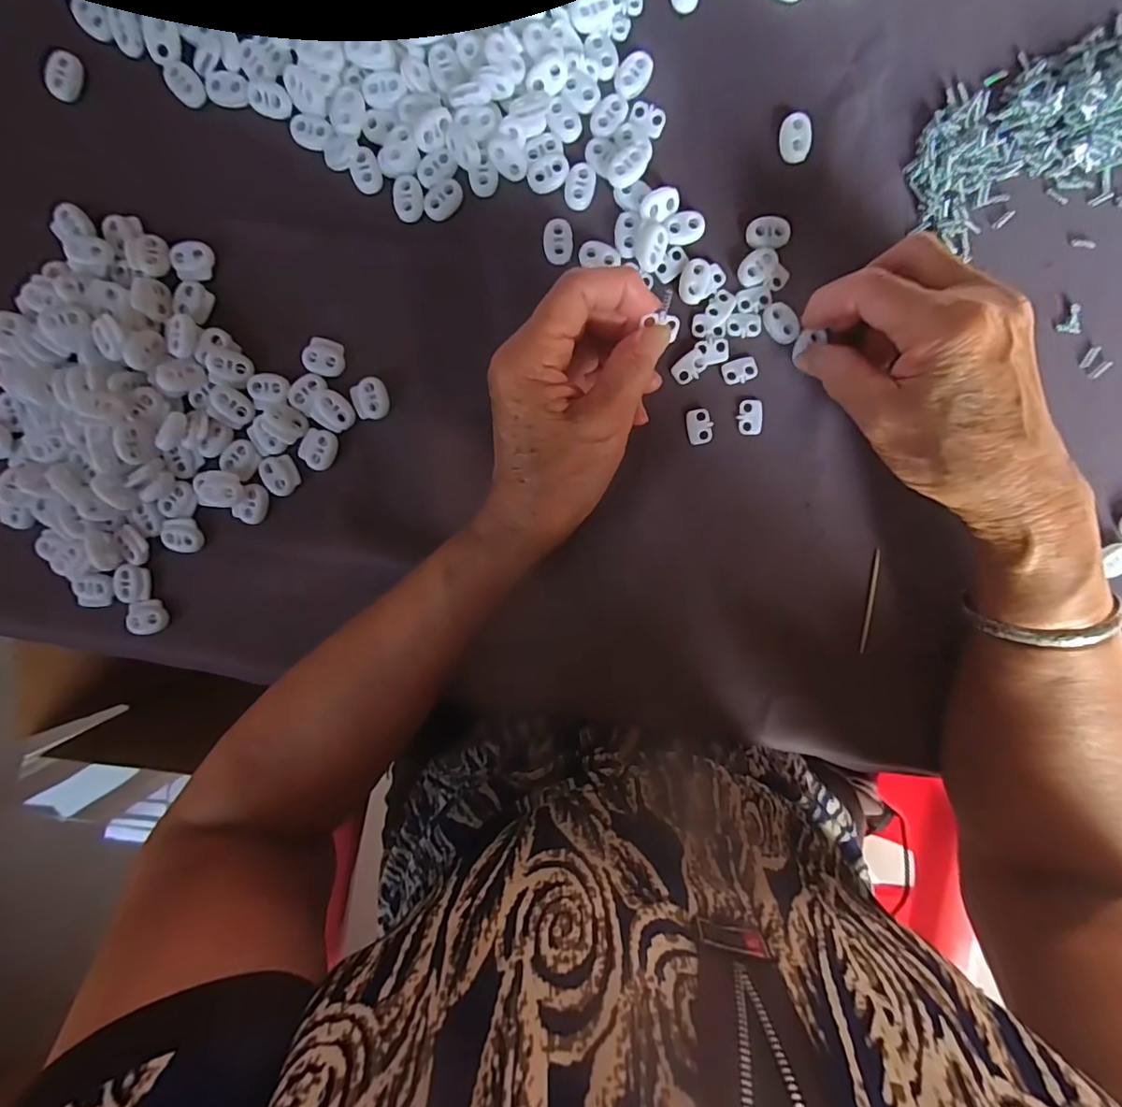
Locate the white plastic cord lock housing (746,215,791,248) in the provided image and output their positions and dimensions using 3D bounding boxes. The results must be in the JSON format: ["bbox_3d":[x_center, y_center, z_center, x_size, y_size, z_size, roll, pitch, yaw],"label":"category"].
[{"bbox_3d":[0.110,-0.170,0.278,0.022,0.004,0.015,2,95,0],"label":"white plastic cord lock housing"}]

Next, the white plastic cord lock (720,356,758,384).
[{"bbox_3d":[0.098,-0.100,0.285,0.019,0.004,0.012,-16,95,2],"label":"white plastic cord lock"}]

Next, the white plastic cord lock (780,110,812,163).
[{"bbox_3d":[0.122,-0.217,0.274,0.015,0.005,0.023,-7,95,1],"label":"white plastic cord lock"}]

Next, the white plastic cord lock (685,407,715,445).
[{"bbox_3d":[0.077,-0.070,0.289,0.014,0.004,0.019,-10,95,1],"label":"white plastic cord lock"}]

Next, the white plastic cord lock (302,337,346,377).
[{"bbox_3d":[-0.129,-0.107,0.286,0.021,0.004,0.019,13,95,-1],"label":"white plastic cord lock"}]

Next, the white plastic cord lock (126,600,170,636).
[{"bbox_3d":[-0.238,0.037,0.302,0.020,0.005,0.019,-1,95,0],"label":"white plastic cord lock"}]

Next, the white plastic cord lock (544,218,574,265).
[{"bbox_3d":[-0.001,-0.166,0.278,0.015,0.004,0.022,-11,95,1],"label":"white plastic cord lock"}]

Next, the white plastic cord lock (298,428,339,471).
[{"bbox_3d":[-0.135,-0.058,0.290,0.018,0.004,0.022,25,95,-2],"label":"white plastic cord lock"}]

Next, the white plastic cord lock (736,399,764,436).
[{"bbox_3d":[0.105,-0.075,0.289,0.014,0.004,0.020,-2,95,0],"label":"white plastic cord lock"}]

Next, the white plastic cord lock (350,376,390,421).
[{"bbox_3d":[-0.105,-0.085,0.289,0.019,0.004,0.021,-12,95,1],"label":"white plastic cord lock"}]

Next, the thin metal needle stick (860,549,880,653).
[{"bbox_3d":[0.175,0.027,0.296,0.004,0.004,0.059,5,95,0],"label":"thin metal needle stick"}]

